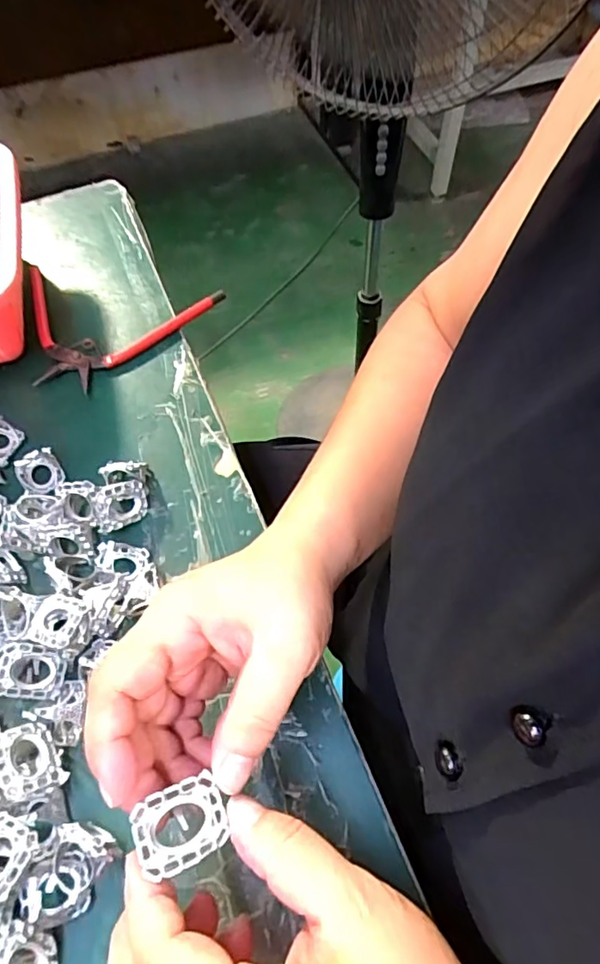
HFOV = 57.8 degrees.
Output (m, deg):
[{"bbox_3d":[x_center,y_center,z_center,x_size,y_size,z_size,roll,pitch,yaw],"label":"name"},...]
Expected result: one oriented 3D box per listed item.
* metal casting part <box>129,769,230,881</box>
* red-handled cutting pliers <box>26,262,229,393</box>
[{"bbox_3d":[-0.042,0.121,0.191,0.030,0.008,0.024,-26,62,-11],"label":"metal casting part"},{"bbox_3d":[-0.152,-0.116,0.415,0.160,0.010,0.109,9,61,8],"label":"red-handled cutting pliers"}]

